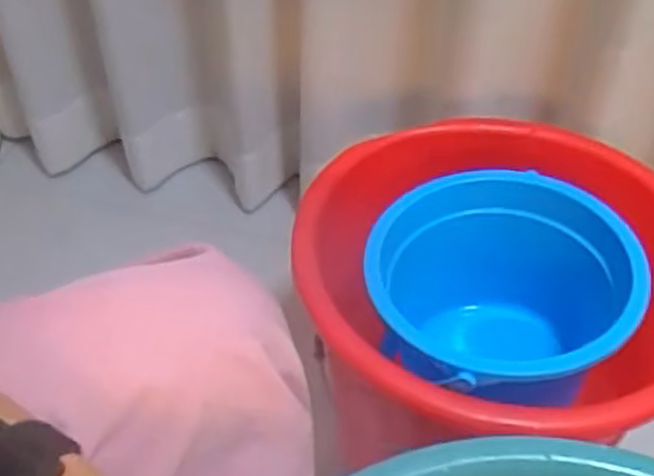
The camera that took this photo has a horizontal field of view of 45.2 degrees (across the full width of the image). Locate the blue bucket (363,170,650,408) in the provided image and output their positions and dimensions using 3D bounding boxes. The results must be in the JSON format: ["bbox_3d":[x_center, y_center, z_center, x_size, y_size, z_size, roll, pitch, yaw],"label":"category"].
[{"bbox_3d":[0.131,0.072,0.642,0.196,0.159,0.204,0,46,0],"label":"blue bucket"}]

